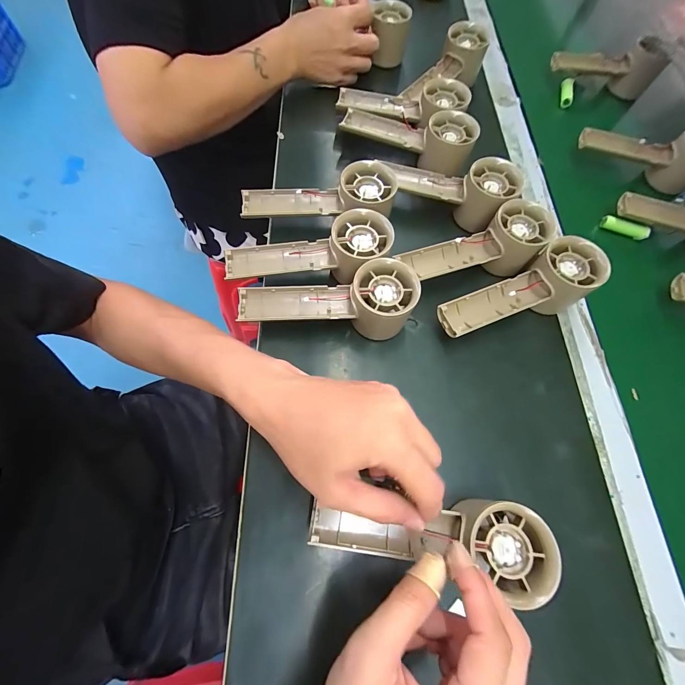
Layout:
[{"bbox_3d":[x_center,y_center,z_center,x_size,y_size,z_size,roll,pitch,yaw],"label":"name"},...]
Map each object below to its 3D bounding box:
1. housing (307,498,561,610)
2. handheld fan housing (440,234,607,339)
[{"bbox_3d":[0.055,0.134,0.214,0.155,0.034,0.054,-2,67,9],"label":"housing"},{"bbox_3d":[0.166,-0.041,0.305,0.151,0.061,0.051,-24,70,-11],"label":"handheld fan housing"}]

